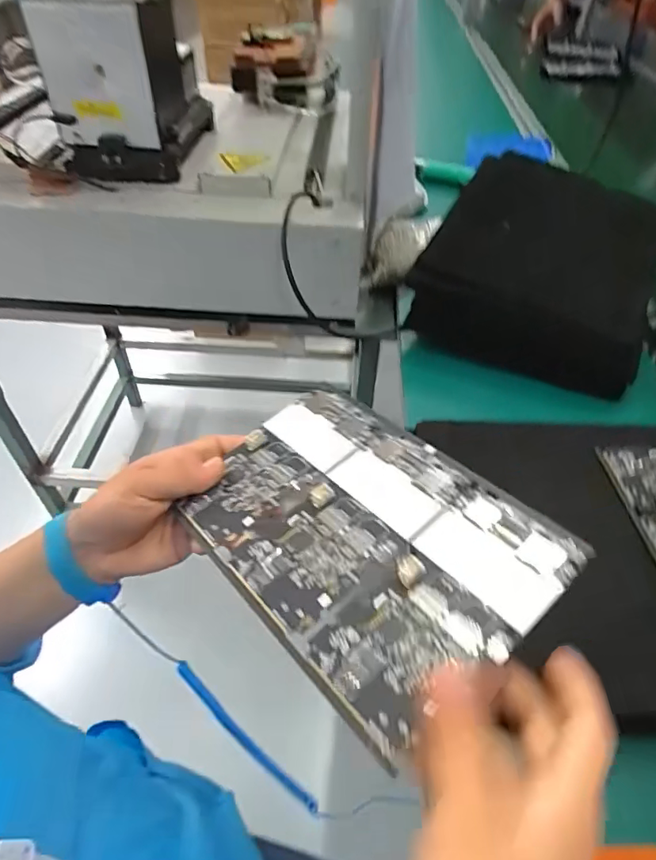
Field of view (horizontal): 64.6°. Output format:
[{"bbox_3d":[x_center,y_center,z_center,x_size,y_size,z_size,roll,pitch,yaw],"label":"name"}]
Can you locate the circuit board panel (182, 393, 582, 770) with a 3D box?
[{"bbox_3d":[0.014,0.052,0.289,0.135,0.006,0.197,-38,49,-22],"label":"circuit board panel"}]

